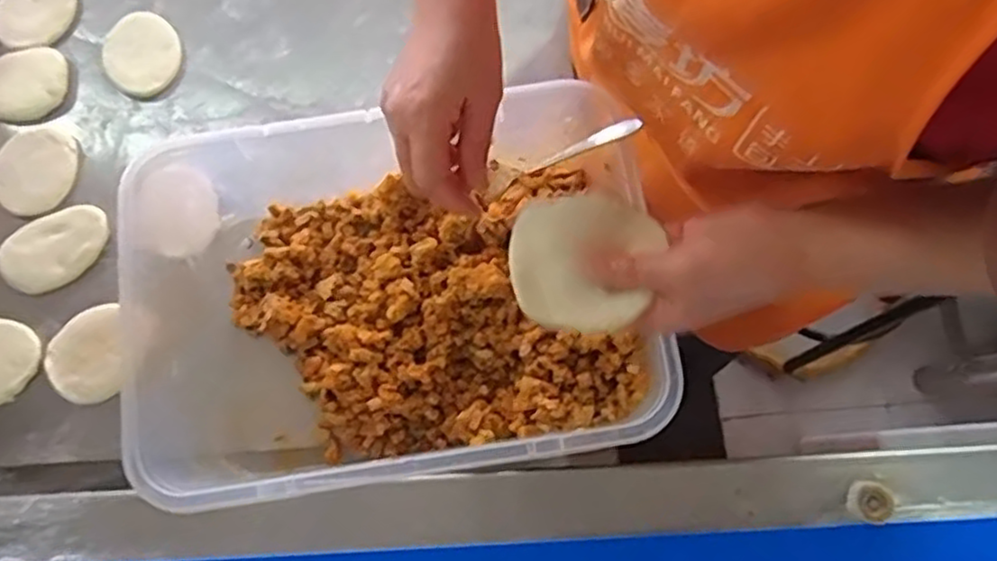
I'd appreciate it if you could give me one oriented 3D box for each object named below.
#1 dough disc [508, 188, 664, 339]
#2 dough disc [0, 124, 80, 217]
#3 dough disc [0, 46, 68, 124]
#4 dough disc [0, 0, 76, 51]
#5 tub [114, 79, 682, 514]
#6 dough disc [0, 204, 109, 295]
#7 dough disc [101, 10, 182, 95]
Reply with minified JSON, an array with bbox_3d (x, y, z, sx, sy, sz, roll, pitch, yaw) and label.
[{"bbox_3d":[0.053,-0.012,0.435,0.091,0.012,0.085,0,73,-1],"label":"dough disc"},{"bbox_3d":[-0.436,-0.106,0.659,0.075,0.010,0.087,30,76,7],"label":"dough disc"},{"bbox_3d":[-0.463,-0.194,0.684,0.078,0.007,0.083,0,75,0],"label":"dough disc"},{"bbox_3d":[-0.464,-0.271,0.702,0.067,0.013,0.086,37,78,9],"label":"dough disc"},{"bbox_3d":[-0.089,0.022,0.581,0.391,0.148,0.271,-7,75,-2],"label":"tub"},{"bbox_3d":[-0.407,-0.028,0.642,0.101,0.014,0.066,-27,76,-7],"label":"dough disc"},{"bbox_3d":[-0.354,-0.227,0.694,0.073,0.008,0.089,-28,77,-8],"label":"dough disc"}]

